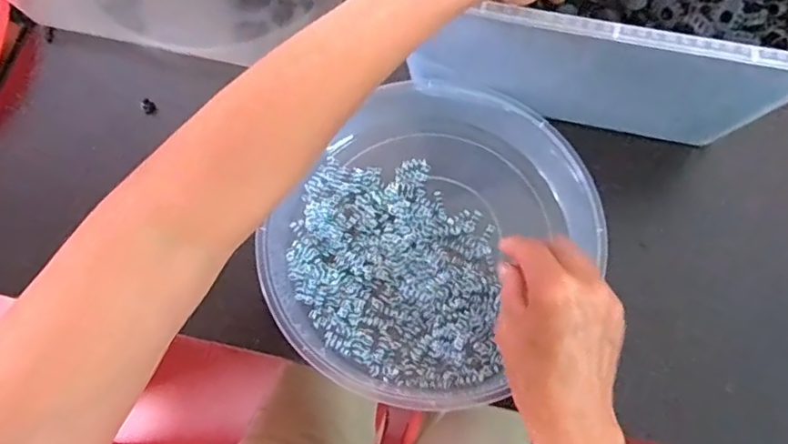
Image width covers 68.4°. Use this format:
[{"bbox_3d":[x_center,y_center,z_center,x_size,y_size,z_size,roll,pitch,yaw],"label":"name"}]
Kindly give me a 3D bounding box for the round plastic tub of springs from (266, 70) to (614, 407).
[{"bbox_3d":[0.022,0.011,0.430,0.213,0.060,0.230,36,77,12],"label":"round plastic tub of springs"}]

